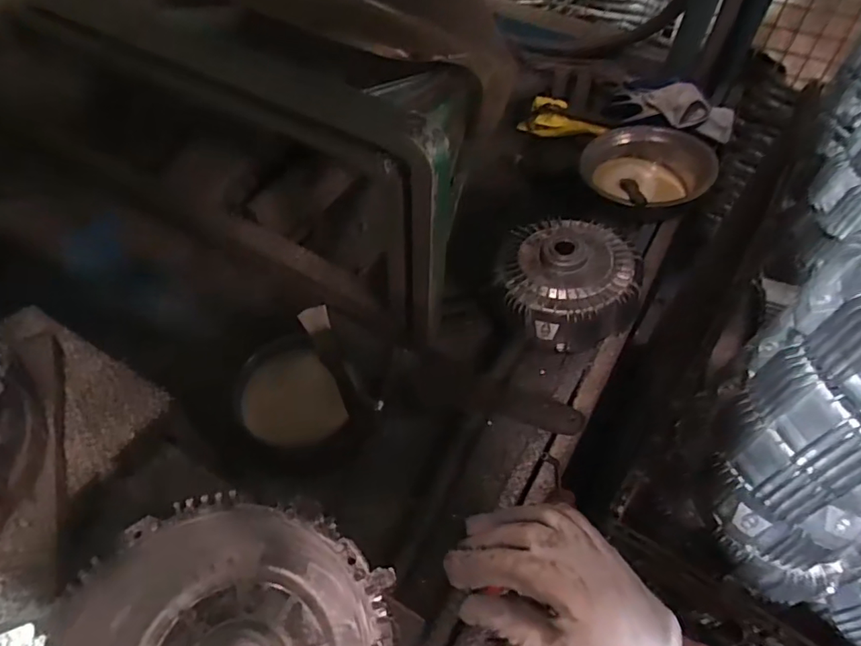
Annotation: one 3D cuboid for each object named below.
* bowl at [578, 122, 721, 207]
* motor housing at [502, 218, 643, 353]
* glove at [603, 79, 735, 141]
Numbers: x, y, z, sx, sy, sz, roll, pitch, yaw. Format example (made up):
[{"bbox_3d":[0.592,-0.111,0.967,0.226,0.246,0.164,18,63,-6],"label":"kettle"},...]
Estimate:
[{"bbox_3d":[0.316,-0.233,0.801,0.157,0.077,0.156,1,54,-2],"label":"bowl"},{"bbox_3d":[0.182,-0.054,0.708,0.164,0.101,0.176,8,54,3],"label":"motor housing"},{"bbox_3d":[0.388,-0.358,0.905,0.107,0.083,0.221,-30,41,-22],"label":"glove"}]

